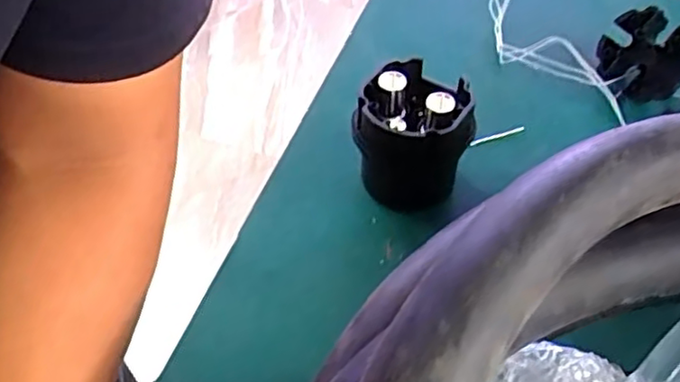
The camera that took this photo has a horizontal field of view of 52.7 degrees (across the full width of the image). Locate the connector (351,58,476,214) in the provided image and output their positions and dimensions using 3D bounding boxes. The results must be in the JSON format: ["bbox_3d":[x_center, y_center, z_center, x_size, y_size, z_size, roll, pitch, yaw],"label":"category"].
[{"bbox_3d":[0.046,-0.034,0.437,0.069,0.082,0.060,10,51,8],"label":"connector"}]

